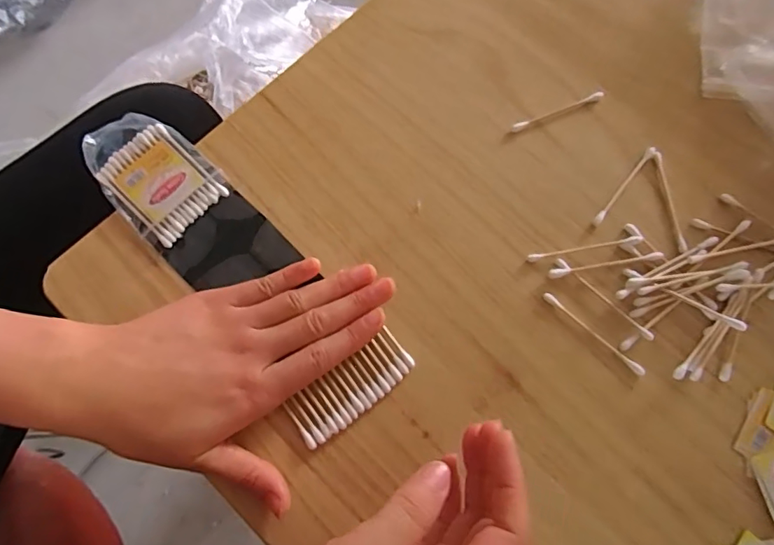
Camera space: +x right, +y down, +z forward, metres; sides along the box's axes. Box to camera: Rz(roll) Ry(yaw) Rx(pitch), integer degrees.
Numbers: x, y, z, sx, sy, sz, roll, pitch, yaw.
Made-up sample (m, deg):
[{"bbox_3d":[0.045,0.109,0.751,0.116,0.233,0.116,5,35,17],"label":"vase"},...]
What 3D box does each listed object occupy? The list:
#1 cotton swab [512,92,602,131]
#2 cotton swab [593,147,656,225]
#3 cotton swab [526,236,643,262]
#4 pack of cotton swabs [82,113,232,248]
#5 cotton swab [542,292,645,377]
[{"bbox_3d":[0.116,-0.109,0.339,0.068,0.004,0.005,-22,75,-6],"label":"cotton swab"},{"bbox_3d":[0.154,-0.056,0.323,0.005,0.004,0.069,39,78,11],"label":"cotton swab"},{"bbox_3d":[0.123,-0.015,0.309,0.071,0.005,0.005,-9,74,-2],"label":"cotton swab"},{"bbox_3d":[-0.153,-0.065,0.324,0.092,0.009,0.062,41,78,11],"label":"pack of cotton swabs"},{"bbox_3d":[0.122,0.036,0.295,0.070,0.004,0.006,41,78,11],"label":"cotton swab"}]

